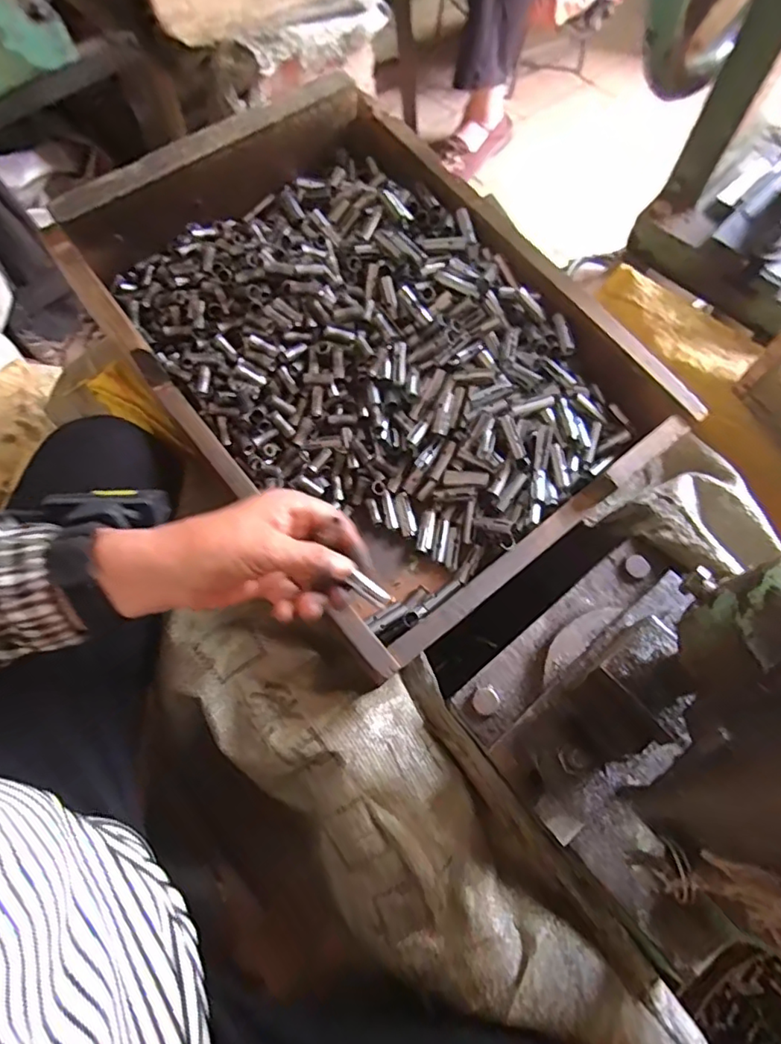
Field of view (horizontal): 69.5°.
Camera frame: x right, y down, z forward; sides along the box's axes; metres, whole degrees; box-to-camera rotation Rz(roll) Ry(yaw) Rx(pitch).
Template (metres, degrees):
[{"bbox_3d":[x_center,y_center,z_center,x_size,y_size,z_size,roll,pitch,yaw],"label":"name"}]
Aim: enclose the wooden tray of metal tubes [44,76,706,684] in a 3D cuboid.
[{"bbox_3d":[-0.013,-0.151,0.492,0.333,0.107,0.442,-36,75,-14],"label":"wooden tray of metal tubes"}]

